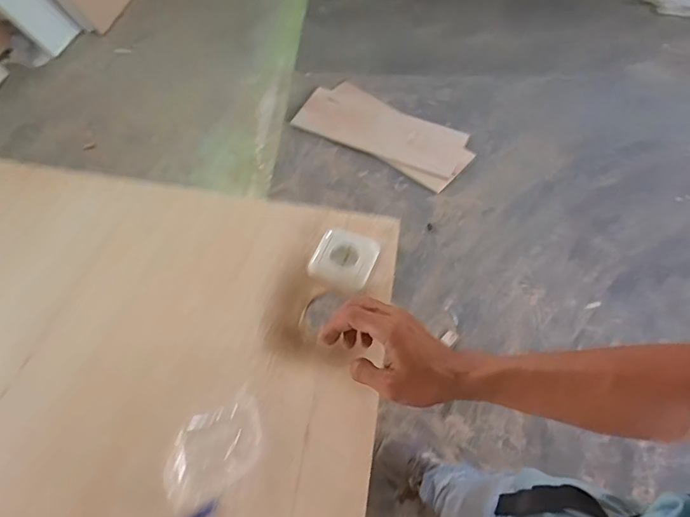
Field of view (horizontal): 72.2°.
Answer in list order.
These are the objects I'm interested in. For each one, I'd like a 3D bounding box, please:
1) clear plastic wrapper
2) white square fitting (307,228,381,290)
[{"bbox_3d":[-0.136,0.200,0.498,0.118,0.022,0.071,-39,67,-23],"label":"clear plastic wrapper"},{"bbox_3d":[0.000,-0.002,0.661,0.083,0.018,0.082,20,59,10],"label":"white square fitting"}]

